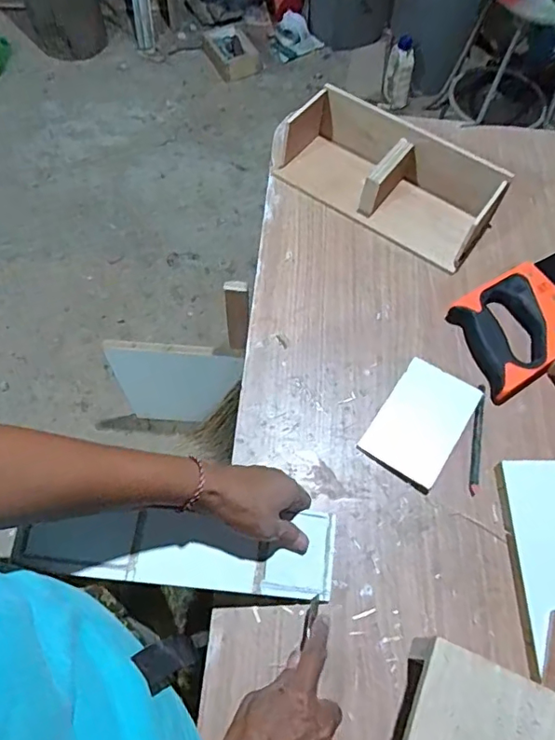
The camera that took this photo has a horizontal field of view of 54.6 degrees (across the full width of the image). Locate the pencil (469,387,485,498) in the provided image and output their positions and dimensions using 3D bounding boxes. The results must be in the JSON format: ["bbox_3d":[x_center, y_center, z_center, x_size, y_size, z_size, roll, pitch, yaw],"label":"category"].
[{"bbox_3d":[0.200,0.066,0.538,0.011,0.005,0.119,13,62,4],"label":"pencil"}]

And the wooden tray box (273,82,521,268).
[{"bbox_3d":[0.128,-0.244,0.664,0.286,0.068,0.120,33,67,14],"label":"wooden tray box"}]

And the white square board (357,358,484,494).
[{"bbox_3d":[0.145,0.052,0.543,0.078,0.008,0.125,32,65,14],"label":"white square board"}]

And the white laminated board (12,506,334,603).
[{"bbox_3d":[-0.071,0.147,0.439,0.250,0.006,0.068,10,70,-17],"label":"white laminated board"}]

